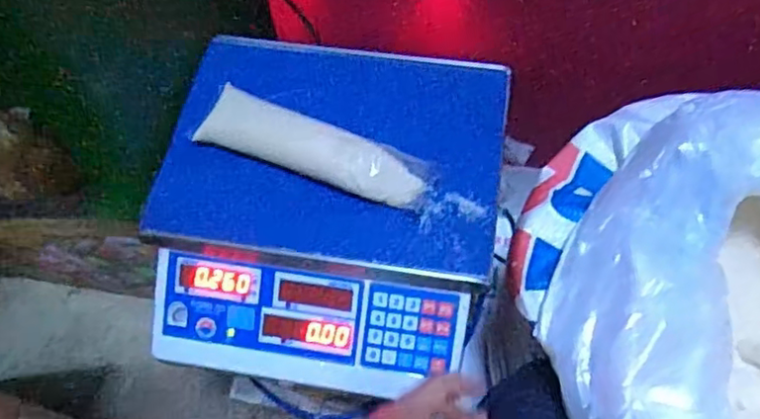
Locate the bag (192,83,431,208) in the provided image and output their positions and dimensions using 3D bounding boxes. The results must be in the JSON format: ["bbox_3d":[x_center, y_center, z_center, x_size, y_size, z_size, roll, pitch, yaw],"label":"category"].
[{"bbox_3d":[-0.058,-0.052,0.559,0.209,0.041,0.054,18,65,12],"label":"bag"}]

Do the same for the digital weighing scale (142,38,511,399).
[{"bbox_3d":[-0.043,-0.006,0.572,0.291,0.108,0.301,7,63,6],"label":"digital weighing scale"}]

